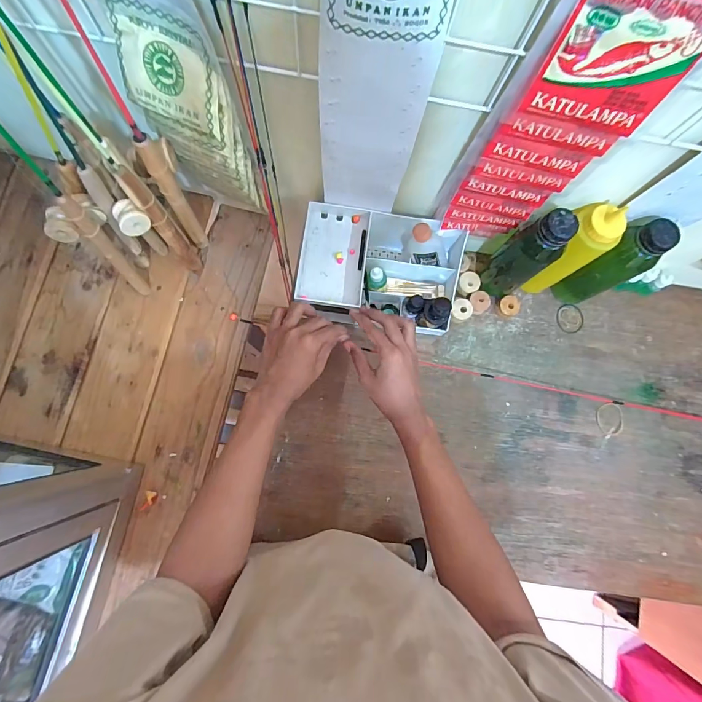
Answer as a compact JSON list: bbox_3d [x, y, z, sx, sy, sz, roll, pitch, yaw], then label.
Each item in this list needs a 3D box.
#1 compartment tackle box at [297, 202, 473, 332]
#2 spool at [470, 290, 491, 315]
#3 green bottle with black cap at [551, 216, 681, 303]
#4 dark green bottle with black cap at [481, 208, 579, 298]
[{"bbox_3d":[0.045,-0.120,0.567,0.228,0.114,0.151,5,82,-1],"label":"compartment tackle box"},{"bbox_3d":[0.208,-0.079,0.617,0.033,0.025,0.033,0,80,-2],"label":"spool"},{"bbox_3d":[0.366,-0.121,0.553,0.062,0.188,0.063,-26,83,-6],"label":"green bottle with black cap"},{"bbox_3d":[0.239,-0.127,0.542,0.059,0.187,0.061,0,80,-2],"label":"dark green bottle with black cap"}]

